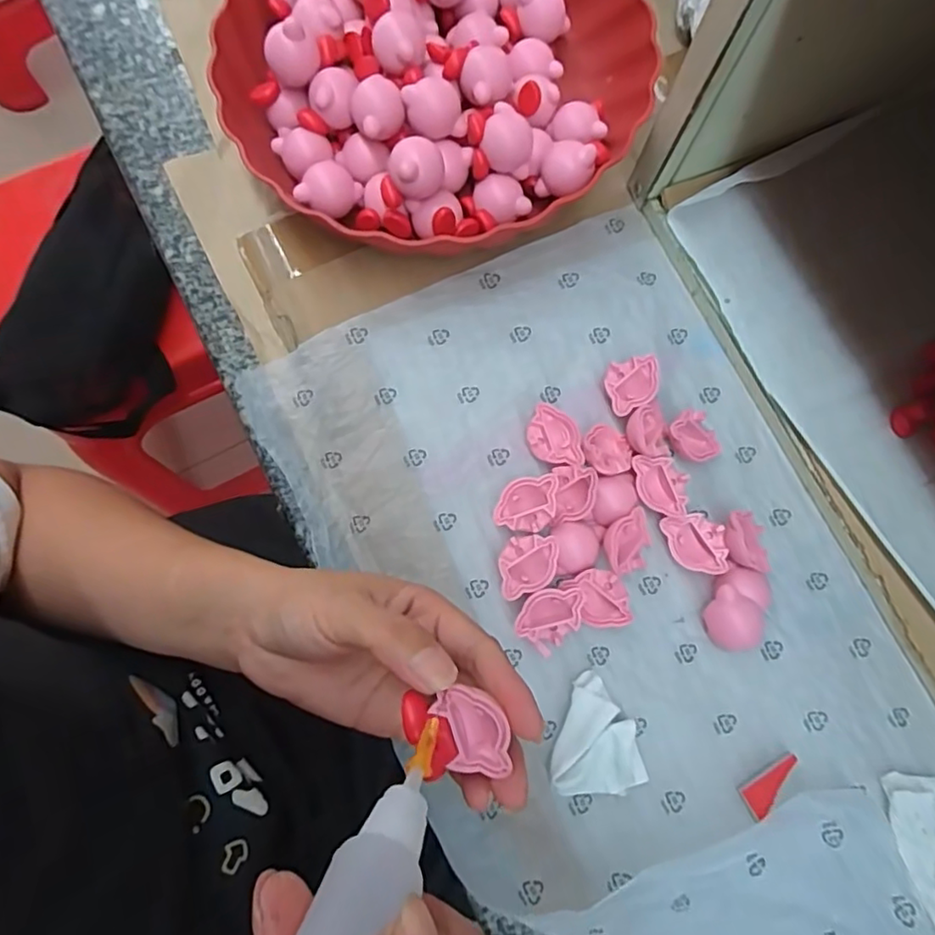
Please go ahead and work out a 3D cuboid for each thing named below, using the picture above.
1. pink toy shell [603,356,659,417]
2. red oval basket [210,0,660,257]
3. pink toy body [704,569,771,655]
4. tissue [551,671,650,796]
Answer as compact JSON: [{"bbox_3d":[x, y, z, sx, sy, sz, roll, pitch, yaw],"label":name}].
[{"bbox_3d":[0.091,-0.044,0.331,0.030,0.011,0.029,-13,79,-4],"label":"pink toy shell"},{"bbox_3d":[-0.017,-0.231,0.348,0.239,0.051,0.239,12,79,1],"label":"red oval basket"},{"bbox_3d":[0.140,0.073,0.308,0.030,0.018,0.041,13,79,1],"label":"pink toy body"},{"bbox_3d":[0.064,0.131,0.294,0.046,0.015,0.053,0,79,-2],"label":"tissue"}]

